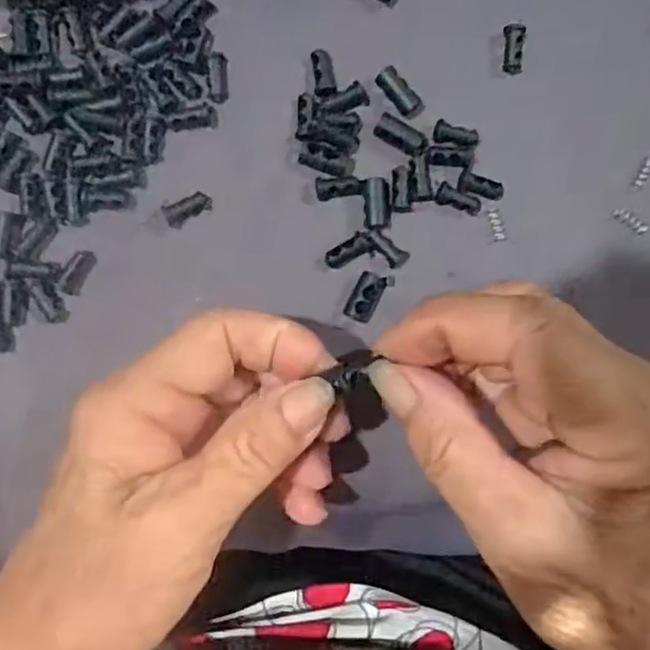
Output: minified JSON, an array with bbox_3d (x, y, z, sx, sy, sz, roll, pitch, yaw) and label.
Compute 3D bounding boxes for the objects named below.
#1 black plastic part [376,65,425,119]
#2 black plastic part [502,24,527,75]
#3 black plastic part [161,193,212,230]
[{"bbox_3d":[0.028,-0.087,0.256,0.021,0.006,0.010,45,87,-2],"label":"black plastic part"},{"bbox_3d":[0.072,-0.105,0.260,0.008,0.005,0.018,0,89,-4],"label":"black plastic part"},{"bbox_3d":[-0.051,-0.043,0.253,0.018,0.004,0.009,-25,91,-4],"label":"black plastic part"}]

